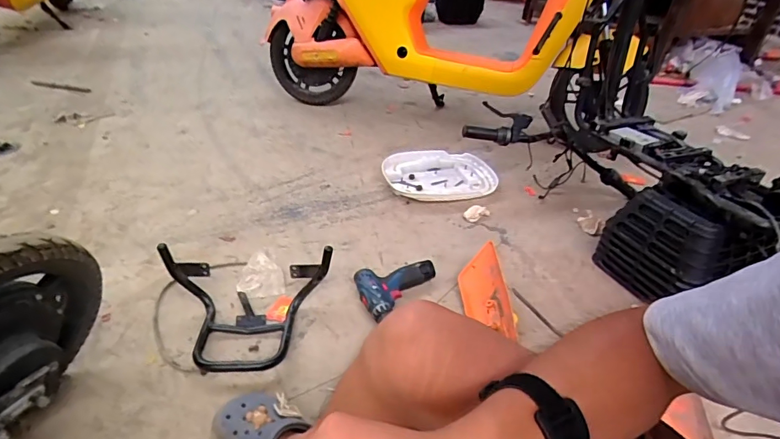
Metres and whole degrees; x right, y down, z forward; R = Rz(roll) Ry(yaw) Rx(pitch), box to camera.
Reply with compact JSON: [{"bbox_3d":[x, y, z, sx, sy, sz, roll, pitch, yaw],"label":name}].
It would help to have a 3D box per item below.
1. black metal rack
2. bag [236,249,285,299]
[{"bbox_3d":[-0.293,0.174,0.853,0.323,0.142,0.217,6,36,0],"label":"black metal rack"},{"bbox_3d":[-0.303,0.127,1.043,0.101,0.015,0.136,-4,37,-13],"label":"bag"}]

